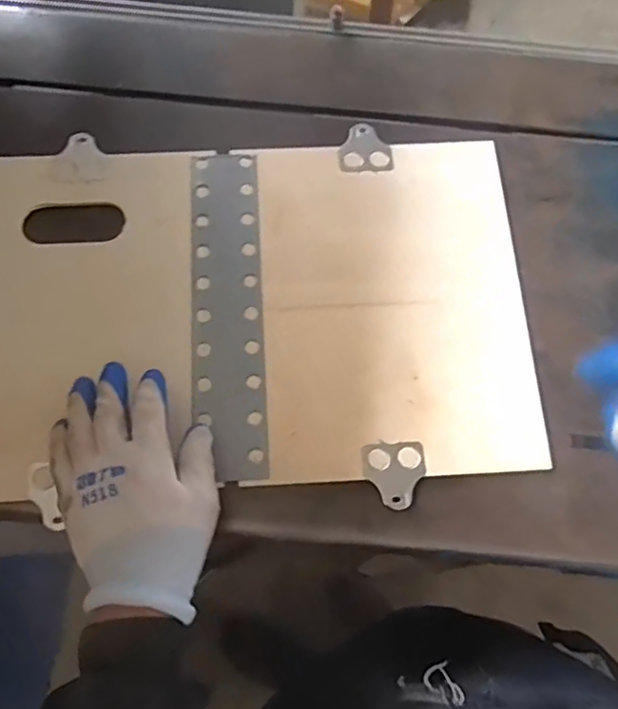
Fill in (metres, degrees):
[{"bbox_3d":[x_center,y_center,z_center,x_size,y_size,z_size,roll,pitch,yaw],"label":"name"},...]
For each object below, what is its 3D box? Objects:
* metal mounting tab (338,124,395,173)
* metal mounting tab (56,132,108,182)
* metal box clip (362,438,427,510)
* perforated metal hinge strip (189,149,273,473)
[{"bbox_3d":[0.052,-0.194,0.559,0.049,0.004,0.051,-6,73,-3],"label":"metal mounting tab"},{"bbox_3d":[-0.208,-0.182,0.549,0.043,0.005,0.048,-6,73,-3],"label":"metal mounting tab"},{"bbox_3d":[0.068,0.094,0.468,0.050,0.004,0.051,-5,73,-3],"label":"metal box clip"},{"bbox_3d":[-0.069,-0.043,0.509,0.062,0.005,0.291,-5,73,-3],"label":"perforated metal hinge strip"}]

